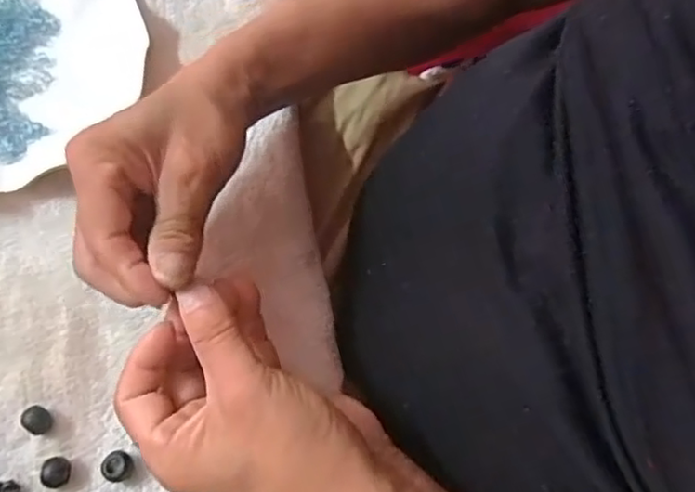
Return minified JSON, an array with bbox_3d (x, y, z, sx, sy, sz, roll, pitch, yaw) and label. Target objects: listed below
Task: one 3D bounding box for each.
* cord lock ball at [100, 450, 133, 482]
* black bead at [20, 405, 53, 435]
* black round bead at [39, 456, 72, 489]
[{"bbox_3d":[-0.119,0.115,0.339,0.013,0.012,0.014,0,67,0],"label":"cord lock ball"},{"bbox_3d":[-0.167,0.092,0.346,0.014,0.012,0.014,0,67,0],"label":"black bead"},{"bbox_3d":[-0.151,0.118,0.337,0.011,0.013,0.015,9,68,4],"label":"black round bead"}]

